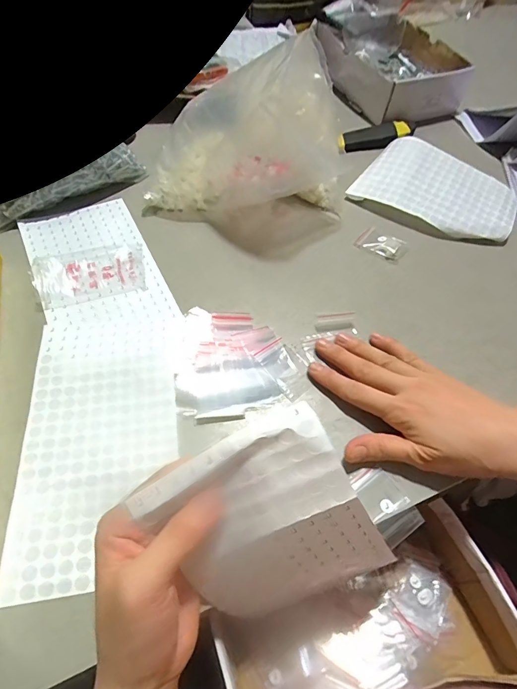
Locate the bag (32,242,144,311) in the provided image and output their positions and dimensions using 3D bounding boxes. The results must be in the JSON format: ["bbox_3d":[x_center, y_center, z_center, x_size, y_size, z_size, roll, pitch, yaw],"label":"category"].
[{"bbox_3d":[-0.184,-0.081,0.419,0.113,0.008,0.074,-16,60,-13],"label":"bag"}]

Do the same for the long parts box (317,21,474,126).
[{"bbox_3d":[0.220,-0.467,0.651,0.168,0.063,0.244,-24,62,-17],"label":"long parts box"}]

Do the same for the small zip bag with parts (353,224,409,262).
[{"bbox_3d":[0.149,-0.121,0.462,0.056,0.010,0.039,39,63,19],"label":"small zip bag with parts"}]

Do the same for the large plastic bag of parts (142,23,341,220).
[{"bbox_3d":[-0.014,-0.247,0.456,0.243,0.146,0.110,-1,58,-4],"label":"large plastic bag of parts"}]

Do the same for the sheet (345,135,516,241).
[{"bbox_3d":[0.232,-0.199,0.495,0.192,0.043,0.122,32,61,16],"label":"sheet"}]

